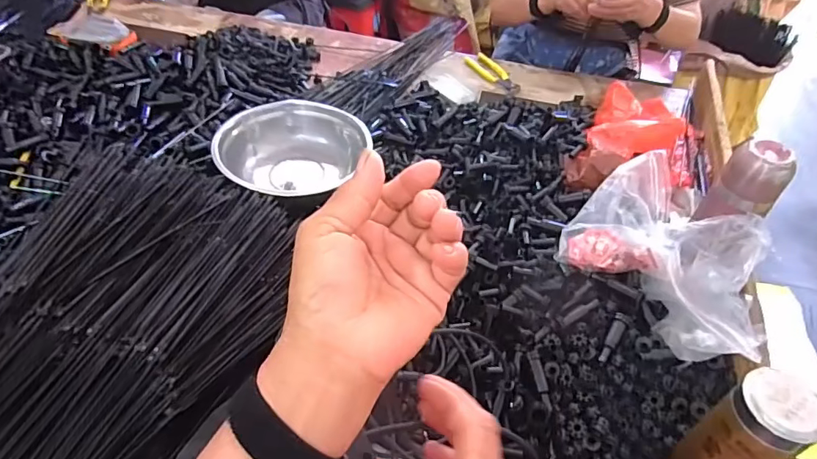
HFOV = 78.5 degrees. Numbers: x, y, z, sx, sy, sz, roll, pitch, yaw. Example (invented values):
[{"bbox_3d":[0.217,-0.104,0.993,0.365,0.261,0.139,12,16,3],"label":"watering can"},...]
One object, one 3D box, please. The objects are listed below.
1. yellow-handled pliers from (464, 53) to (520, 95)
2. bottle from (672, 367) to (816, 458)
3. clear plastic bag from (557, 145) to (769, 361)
[{"bbox_3d":[0.184,-0.346,1.110,0.069,0.014,0.161,-16,50,-16],"label":"yellow-handled pliers"},{"bbox_3d":[0.306,0.201,0.470,0.059,0.178,0.067,-26,53,-23],"label":"bottle"},{"bbox_3d":[0.341,0.022,0.628,0.209,0.126,0.245,-33,56,-27],"label":"clear plastic bag"}]

